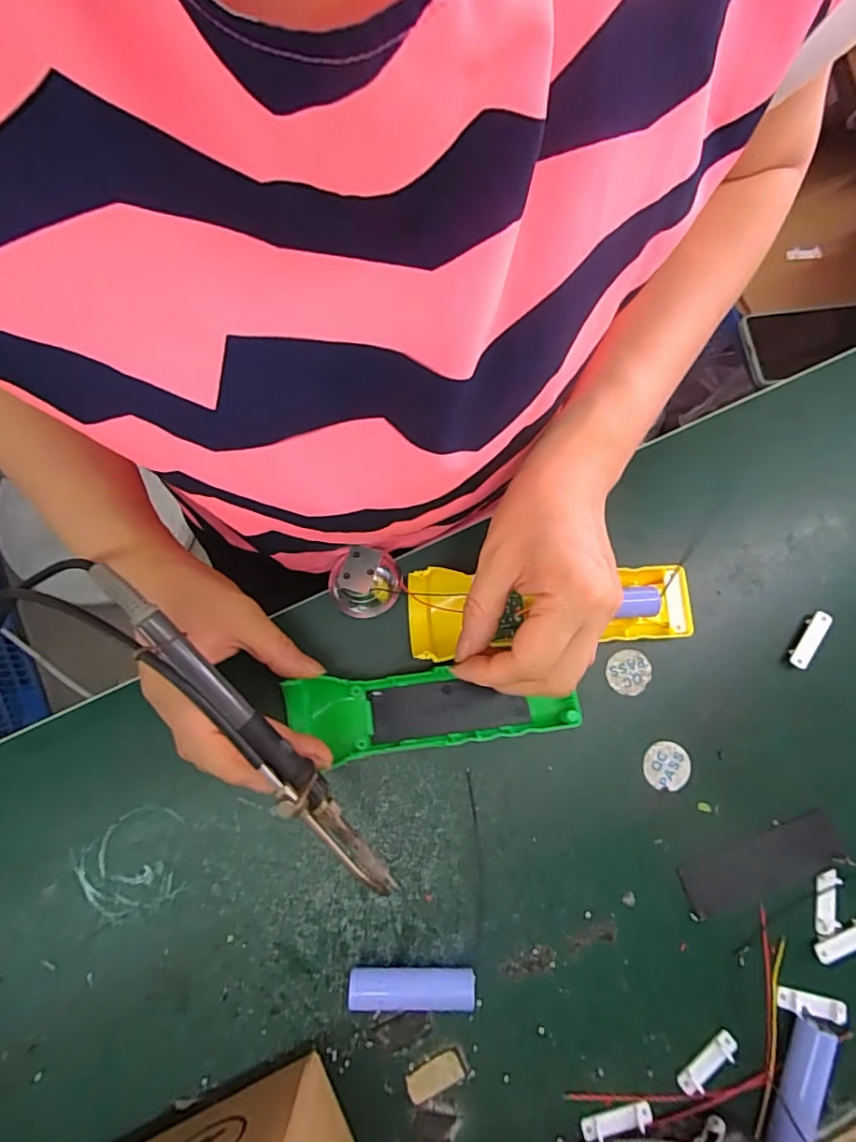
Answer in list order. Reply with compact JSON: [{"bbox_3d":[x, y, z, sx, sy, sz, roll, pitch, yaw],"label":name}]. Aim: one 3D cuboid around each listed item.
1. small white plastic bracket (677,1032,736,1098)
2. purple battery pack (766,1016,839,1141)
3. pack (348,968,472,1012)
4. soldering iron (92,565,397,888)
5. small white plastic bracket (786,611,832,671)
[{"bbox_3d":[0.149,0.262,0.297,0.038,0.004,0.012,-39,83,-7],"label":"small white plastic bracket"},{"bbox_3d":[0.190,0.268,0.287,0.016,0.017,0.065,23,80,3],"label":"purple battery pack"},{"bbox_3d":[-0.009,0.220,0.297,0.065,0.015,0.018,0,80,-1],"label":"pack"},{"bbox_3d":[-0.078,0.078,0.252,0.016,0.024,0.201,-39,101,-7],"label":"soldering iron"},{"bbox_3d":[0.226,0.041,0.334,0.009,0.012,0.036,33,81,5],"label":"small white plastic bracket"}]

